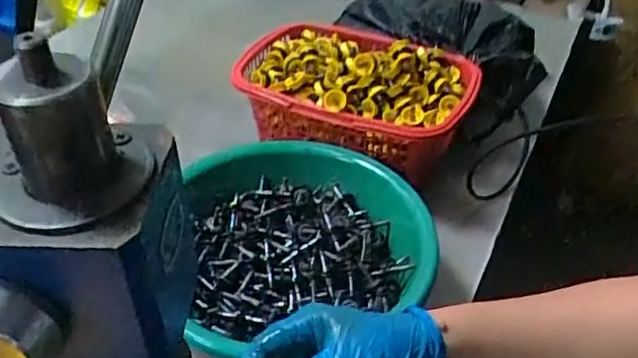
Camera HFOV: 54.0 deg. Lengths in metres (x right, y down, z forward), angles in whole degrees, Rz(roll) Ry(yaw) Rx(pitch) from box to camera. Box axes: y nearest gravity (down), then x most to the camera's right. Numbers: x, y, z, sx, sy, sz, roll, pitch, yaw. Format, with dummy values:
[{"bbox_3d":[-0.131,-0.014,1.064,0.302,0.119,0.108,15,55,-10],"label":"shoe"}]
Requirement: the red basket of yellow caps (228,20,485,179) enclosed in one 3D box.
[{"bbox_3d":[0.042,-0.094,0.751,0.279,0.108,0.178,7,40,6],"label":"red basket of yellow caps"}]

